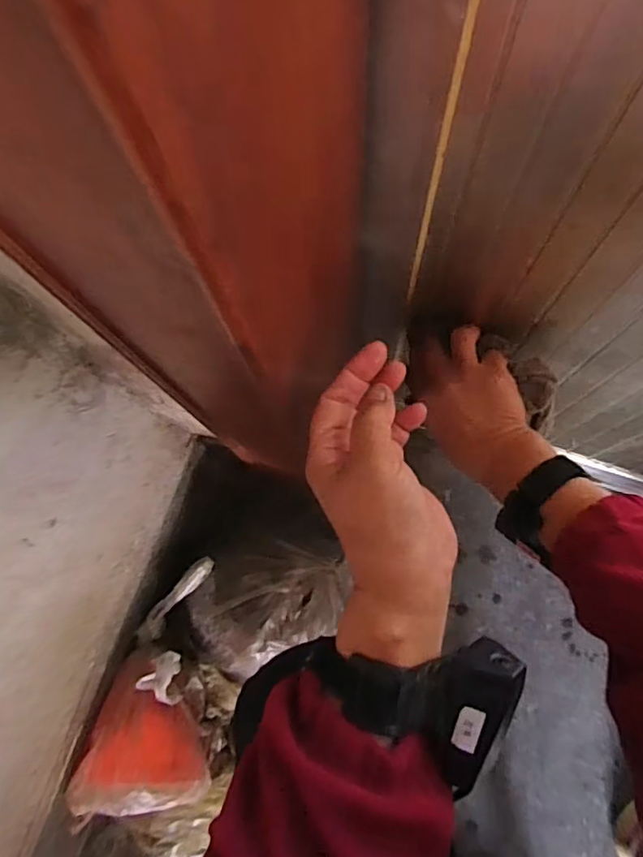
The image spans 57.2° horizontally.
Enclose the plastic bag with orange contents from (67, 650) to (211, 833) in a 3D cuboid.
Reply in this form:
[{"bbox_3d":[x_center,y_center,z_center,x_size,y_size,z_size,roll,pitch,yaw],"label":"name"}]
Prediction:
[{"bbox_3d":[-0.204,0.331,0.644,0.143,0.077,0.145,-13,79,-1],"label":"plastic bag with orange contents"}]

